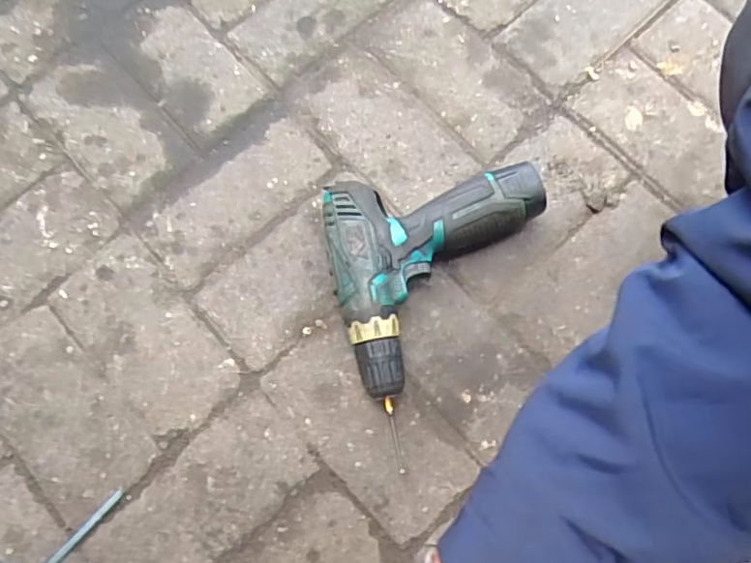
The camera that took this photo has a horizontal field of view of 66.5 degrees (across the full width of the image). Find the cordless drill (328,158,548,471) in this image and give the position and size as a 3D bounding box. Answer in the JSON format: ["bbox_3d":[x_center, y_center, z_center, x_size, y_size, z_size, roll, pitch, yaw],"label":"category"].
[{"bbox_3d":[0.061,0.022,0.499,0.190,0.056,0.233,-7,76,0],"label":"cordless drill"}]

